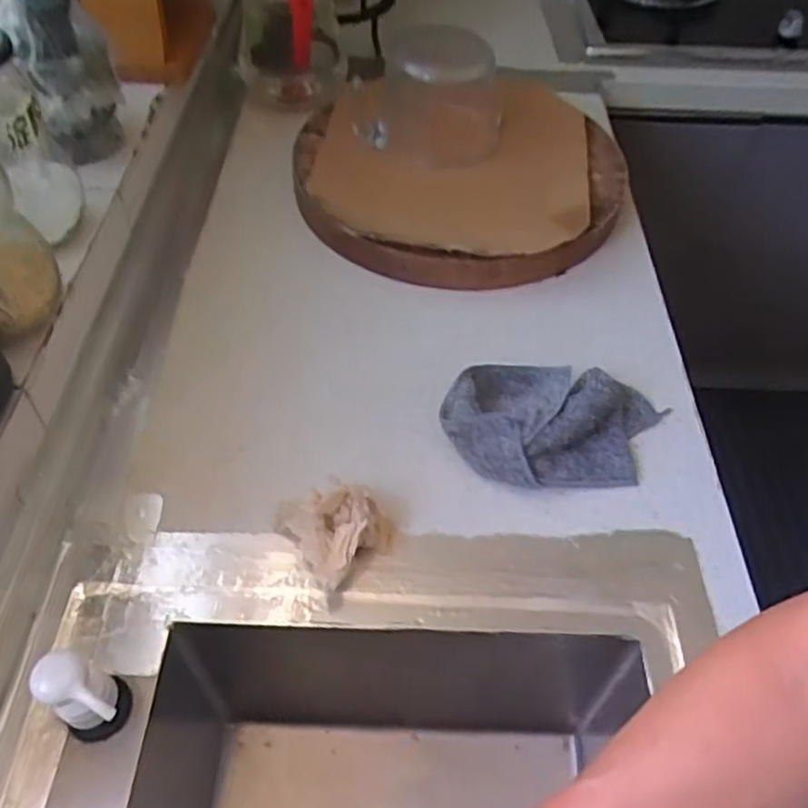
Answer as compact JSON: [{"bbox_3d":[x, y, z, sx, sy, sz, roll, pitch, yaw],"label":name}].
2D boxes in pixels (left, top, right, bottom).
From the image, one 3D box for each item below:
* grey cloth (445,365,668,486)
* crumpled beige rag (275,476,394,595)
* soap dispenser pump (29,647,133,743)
[{"bbox_3d":[0.132,0.016,0.638,0.195,0.041,0.118,-2,51,-3],"label":"grey cloth"},{"bbox_3d":[-0.051,0.092,0.570,0.074,0.042,0.086,-28,57,-22],"label":"crumpled beige rag"},{"bbox_3d":[-0.194,0.188,0.457,0.052,0.082,0.040,33,57,23],"label":"soap dispenser pump"}]

